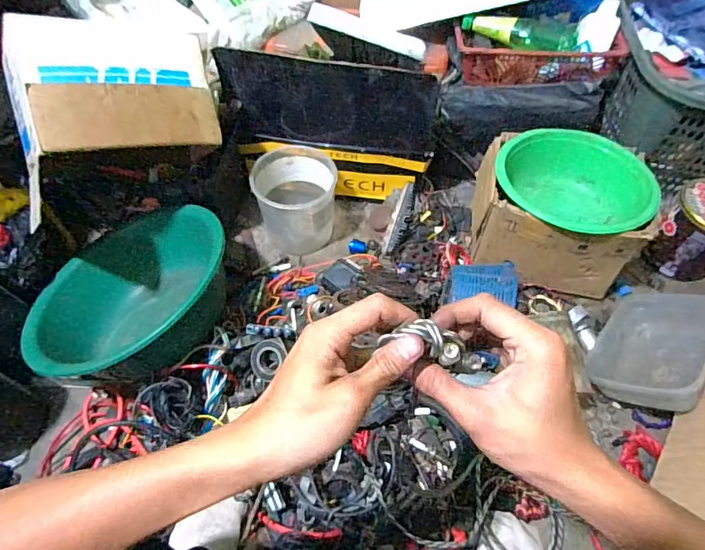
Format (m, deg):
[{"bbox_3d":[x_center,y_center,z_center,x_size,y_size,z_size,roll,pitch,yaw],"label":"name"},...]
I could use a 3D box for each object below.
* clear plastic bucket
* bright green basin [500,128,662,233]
[{"bbox_3d":[-0.119,-0.165,0.981,0.162,0.160,0.180,1,57,-1],"label":"clear plastic bucket"},{"bbox_3d":[0.403,-0.150,0.880,0.273,0.126,0.228,14,57,8],"label":"bright green basin"}]

